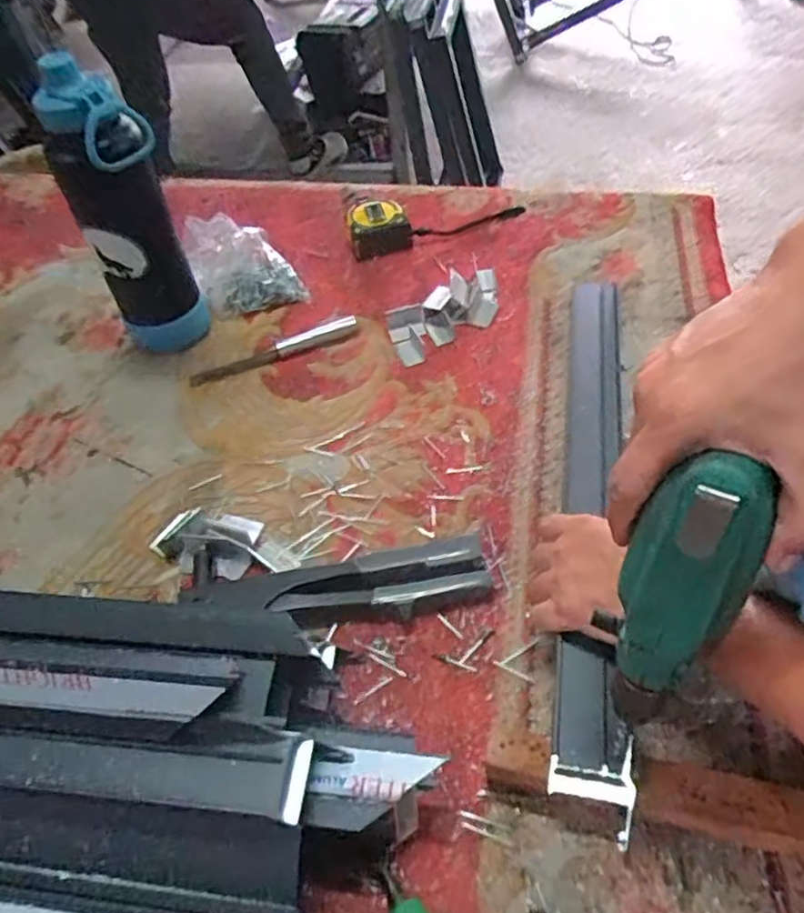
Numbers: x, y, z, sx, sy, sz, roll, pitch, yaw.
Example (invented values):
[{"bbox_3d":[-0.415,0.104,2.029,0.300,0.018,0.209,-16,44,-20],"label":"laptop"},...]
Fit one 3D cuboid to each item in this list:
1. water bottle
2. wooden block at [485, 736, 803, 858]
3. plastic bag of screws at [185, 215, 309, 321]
[{"bbox_3d":[-0.271,-0.226,0.678,0.088,0.299,0.063,-27,54,-16],"label":"water bottle"},{"bbox_3d":[0.172,0.224,0.433,0.229,0.040,0.042,6,52,10],"label":"wooden block"},{"bbox_3d":[-0.190,-0.235,0.808,0.123,0.091,0.091,-19,52,-10],"label":"plastic bag of screws"}]

